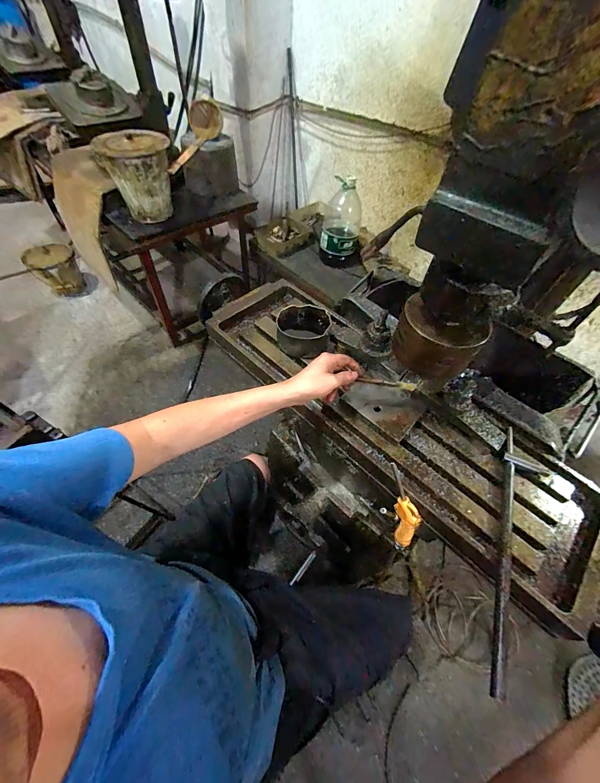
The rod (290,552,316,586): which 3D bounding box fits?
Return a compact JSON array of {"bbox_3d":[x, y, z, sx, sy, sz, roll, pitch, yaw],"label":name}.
[{"bbox_3d":[0.007,0.355,0.630,0.012,0.011,0.073,35,60,18],"label":"rod"}]

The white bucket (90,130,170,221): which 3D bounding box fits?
[{"bbox_3d":[-0.616,-0.822,1.219,0.252,0.254,0.227,-11,57,-12],"label":"white bucket"}]

